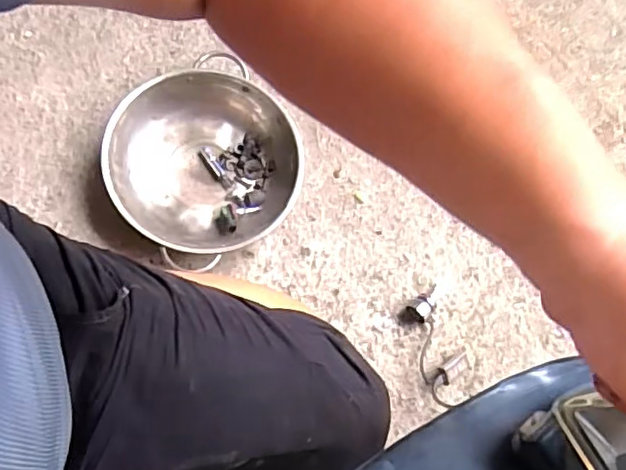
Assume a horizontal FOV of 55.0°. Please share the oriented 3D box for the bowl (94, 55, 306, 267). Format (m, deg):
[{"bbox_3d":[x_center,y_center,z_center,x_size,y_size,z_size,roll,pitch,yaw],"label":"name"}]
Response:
[{"bbox_3d":[-0.148,-0.096,0.849,0.246,0.096,0.261,0,70,-1],"label":"bowl"}]

